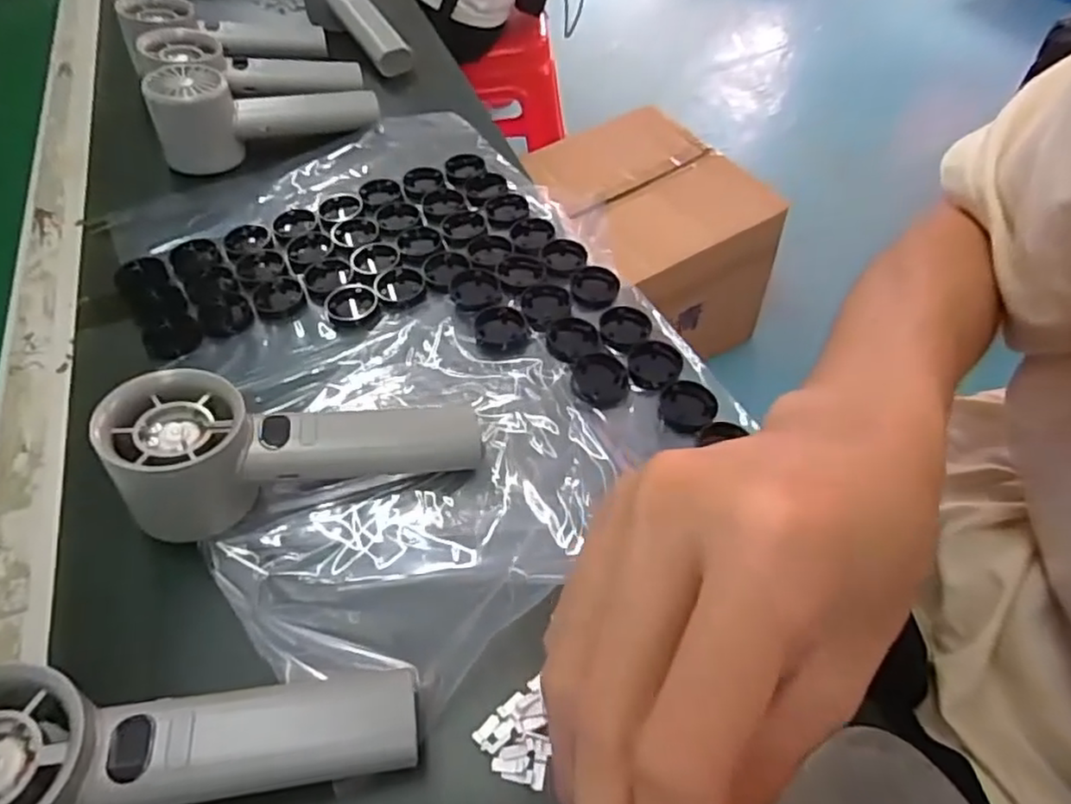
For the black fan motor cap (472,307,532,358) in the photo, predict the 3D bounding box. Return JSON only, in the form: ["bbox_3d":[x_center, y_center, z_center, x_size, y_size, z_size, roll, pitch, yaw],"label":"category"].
[{"bbox_3d":[-0.020,-0.041,0.377,0.031,0.007,0.036,-11,54,-4],"label":"black fan motor cap"}]

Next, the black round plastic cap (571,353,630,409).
[{"bbox_3d":[0.035,-0.011,0.359,0.030,0.009,0.032,0,54,4],"label":"black round plastic cap"}]

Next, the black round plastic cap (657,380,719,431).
[{"bbox_3d":[0.080,0.003,0.347,0.029,0.007,0.030,-2,54,3],"label":"black round plastic cap"}]

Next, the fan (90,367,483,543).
[{"bbox_3d":[-0.106,0.025,0.307,0.159,0.048,0.062,-1,52,-18],"label":"fan"}]

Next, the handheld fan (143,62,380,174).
[{"bbox_3d":[-0.203,-0.224,0.493,0.154,0.062,0.055,-20,55,-10],"label":"handheld fan"}]

